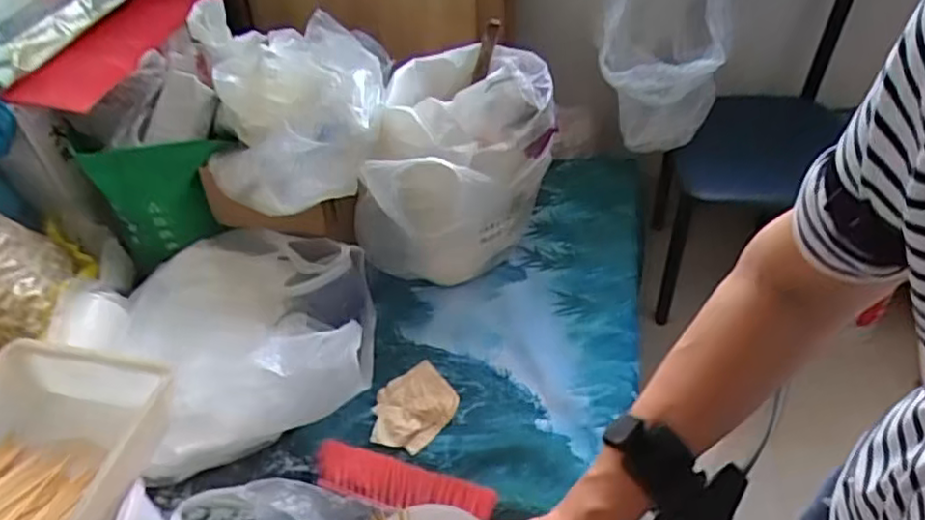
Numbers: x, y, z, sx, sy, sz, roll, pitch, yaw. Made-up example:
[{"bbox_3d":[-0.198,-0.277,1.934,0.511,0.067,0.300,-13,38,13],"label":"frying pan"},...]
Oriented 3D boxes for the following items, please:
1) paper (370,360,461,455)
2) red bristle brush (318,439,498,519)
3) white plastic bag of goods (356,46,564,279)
[{"bbox_3d":[-0.075,0.219,1.008,0.112,0.027,0.145,25,52,27],"label":"paper"},{"bbox_3d":[-0.077,0.305,0.904,0.244,0.050,0.068,8,46,13],"label":"red bristle brush"},{"bbox_3d":[0.006,-0.162,1.131,0.204,0.323,0.372,26,53,28],"label":"white plastic bag of goods"}]

